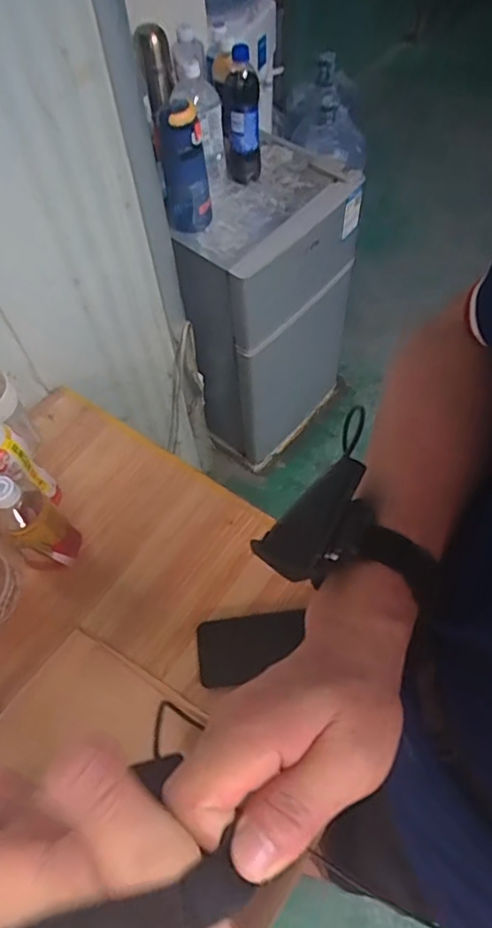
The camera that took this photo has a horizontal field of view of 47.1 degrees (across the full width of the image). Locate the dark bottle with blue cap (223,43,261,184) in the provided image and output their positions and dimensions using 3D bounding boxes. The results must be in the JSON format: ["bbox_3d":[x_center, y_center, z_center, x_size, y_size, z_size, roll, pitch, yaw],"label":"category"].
[{"bbox_3d":[-0.007,-0.677,1.123,0.073,0.227,0.065,2,61,3],"label":"dark bottle with blue cap"}]

